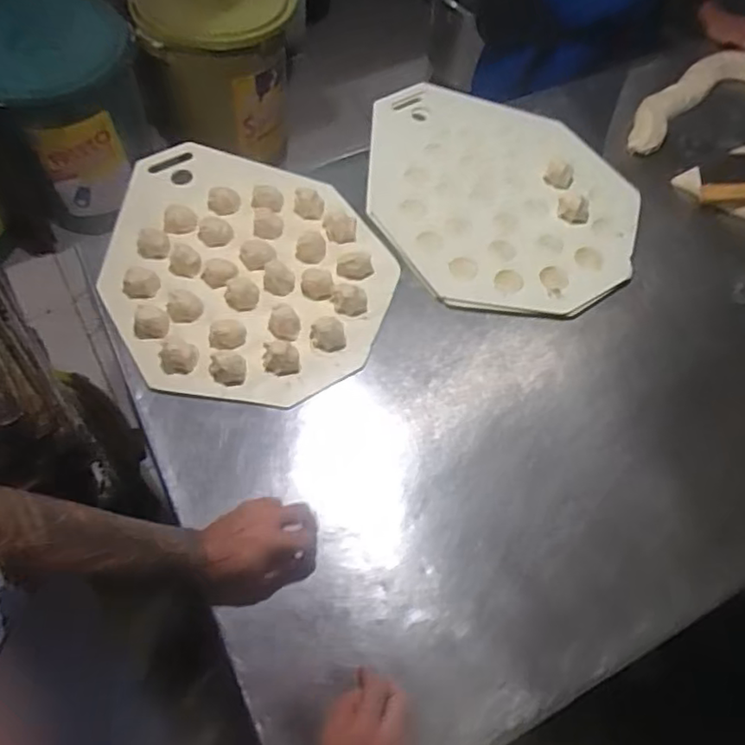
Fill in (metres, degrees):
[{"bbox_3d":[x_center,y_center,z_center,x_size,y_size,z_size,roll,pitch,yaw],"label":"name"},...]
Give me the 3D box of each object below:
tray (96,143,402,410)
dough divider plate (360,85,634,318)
[{"bbox_3d":[-0.209,-0.182,0.930,0.398,0.037,0.526,-29,68,-17],"label":"tray"},{"bbox_3d":[0.187,-0.310,1.004,0.392,0.042,0.523,-33,68,-17],"label":"dough divider plate"}]

